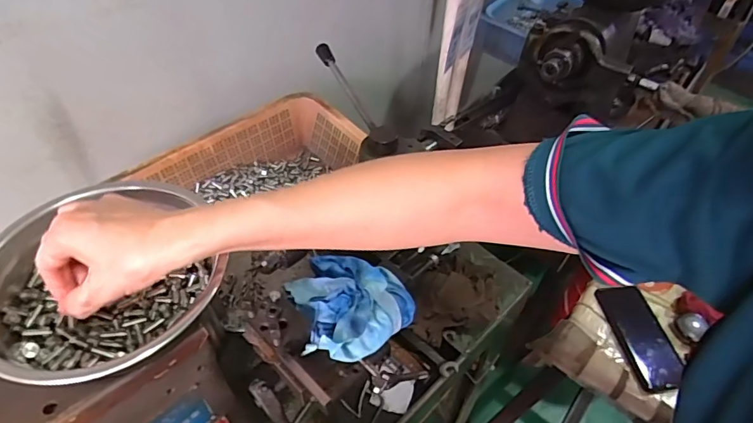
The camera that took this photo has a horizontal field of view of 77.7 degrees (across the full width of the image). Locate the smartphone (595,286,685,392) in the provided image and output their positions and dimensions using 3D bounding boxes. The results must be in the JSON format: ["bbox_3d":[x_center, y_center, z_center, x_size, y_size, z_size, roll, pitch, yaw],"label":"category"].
[{"bbox_3d":[0.385,0.180,0.683,0.069,0.012,0.152,-15,59,4],"label":"smartphone"}]

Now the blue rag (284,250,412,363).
[{"bbox_3d":[-0.028,0.087,0.453,0.124,0.039,0.116,15,48,11],"label":"blue rag"}]

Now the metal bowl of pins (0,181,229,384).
[{"bbox_3d":[-0.203,0.053,0.357,0.155,0.053,0.169,2,47,-2],"label":"metal bowl of pins"}]

